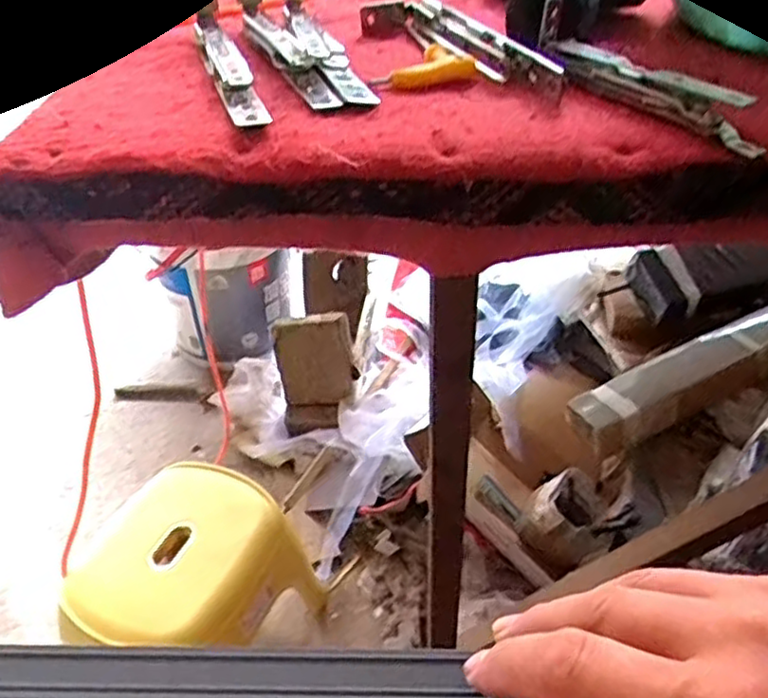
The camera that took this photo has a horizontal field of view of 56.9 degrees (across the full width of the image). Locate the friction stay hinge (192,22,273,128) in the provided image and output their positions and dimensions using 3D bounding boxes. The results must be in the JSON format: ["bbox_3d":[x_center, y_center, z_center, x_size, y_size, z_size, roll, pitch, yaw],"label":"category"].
[{"bbox_3d":[-0.101,-0.180,0.452,0.025,0.011,0.169,-12,41,-14],"label":"friction stay hinge"}]

